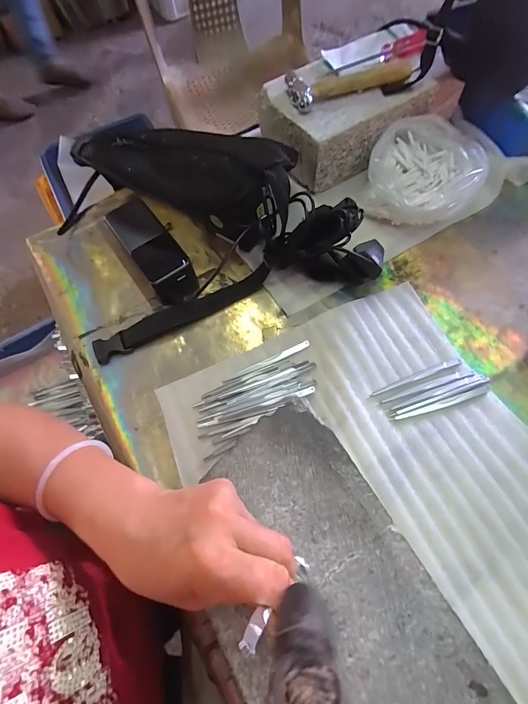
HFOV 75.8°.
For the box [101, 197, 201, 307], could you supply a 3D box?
[{"bbox_3d":[-0.135,-0.120,0.414,0.055,0.051,0.141,-34,69,-11],"label":"box"}]

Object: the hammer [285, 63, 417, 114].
[{"bbox_3d":[0.107,-0.343,0.430,0.156,0.019,0.052,-18,67,-5],"label":"hammer"}]

